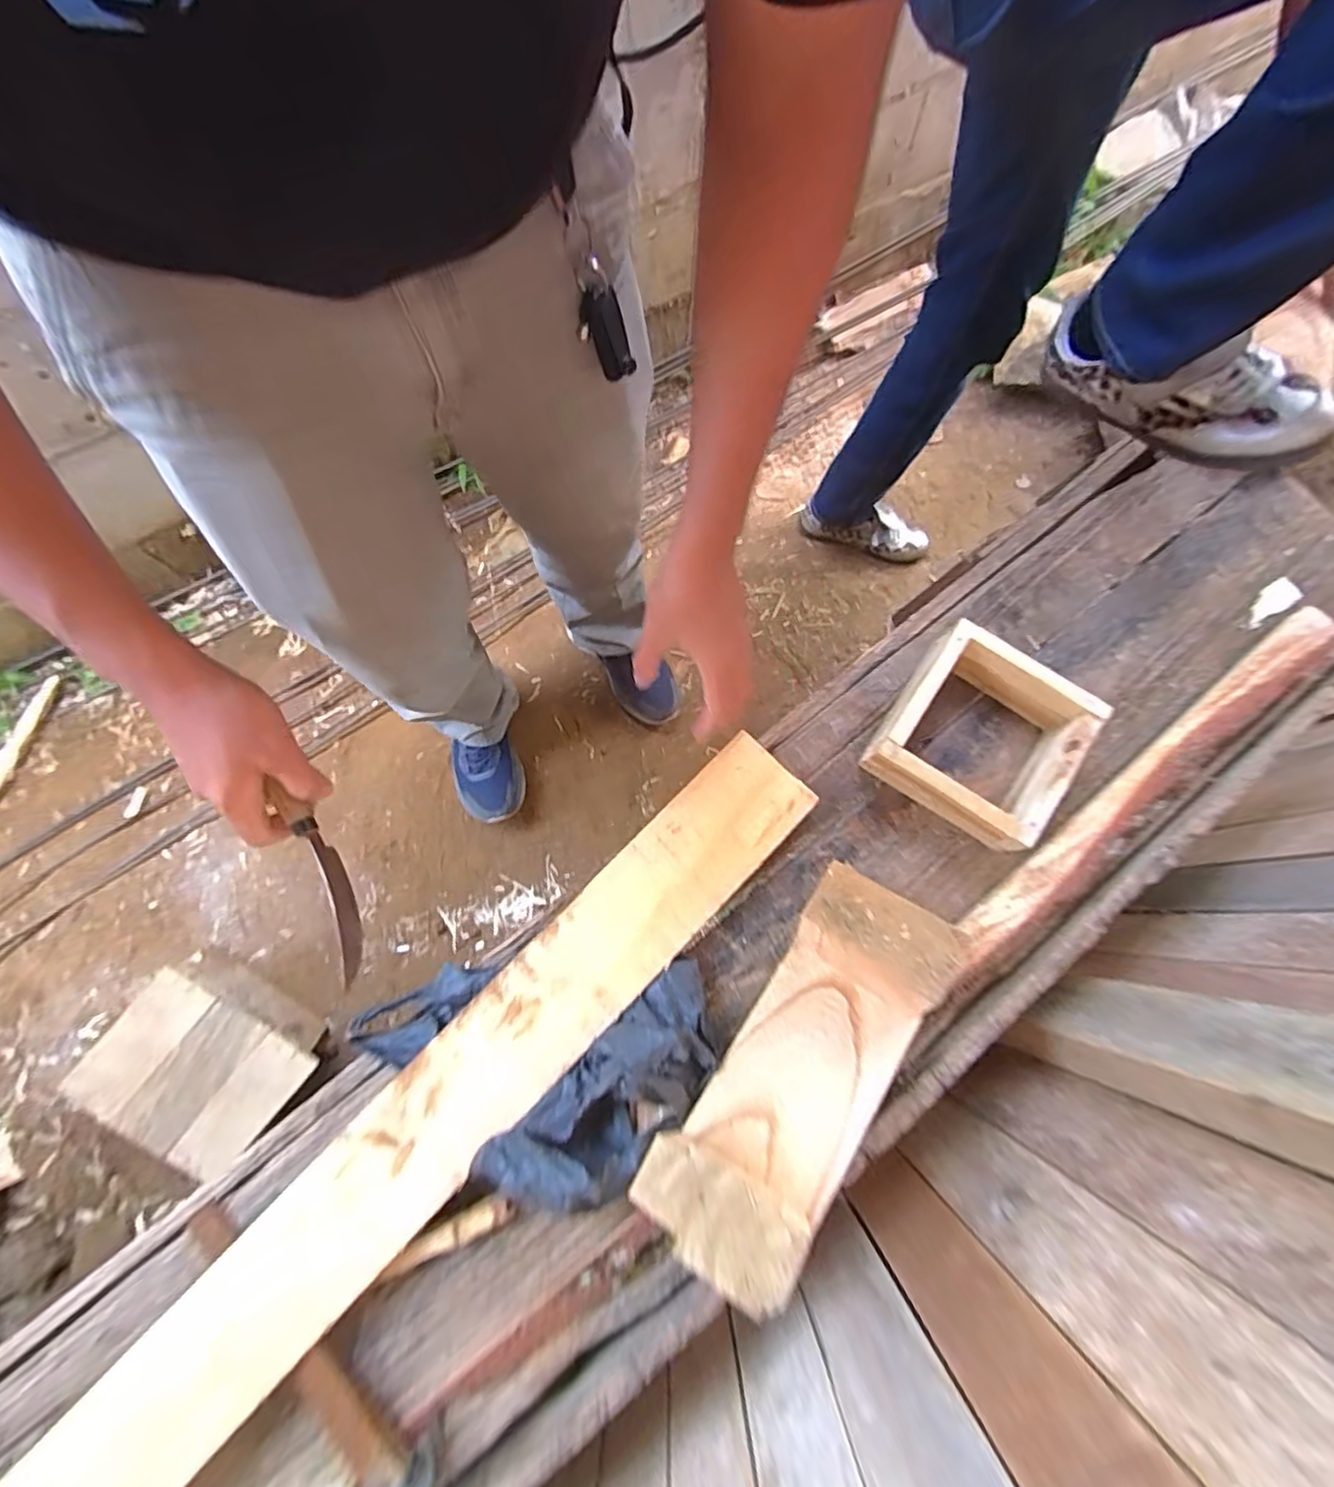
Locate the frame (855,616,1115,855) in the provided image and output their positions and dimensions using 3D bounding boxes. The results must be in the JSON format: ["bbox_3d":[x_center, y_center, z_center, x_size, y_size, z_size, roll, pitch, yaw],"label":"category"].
[{"bbox_3d":[0.287,-0.003,0.609,0.154,0.077,0.152,33,76,7],"label":"frame"}]

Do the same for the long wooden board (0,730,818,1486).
[{"bbox_3d":[-0.222,0.343,0.532,0.097,0.029,0.925,44,79,6],"label":"long wooden board"}]

